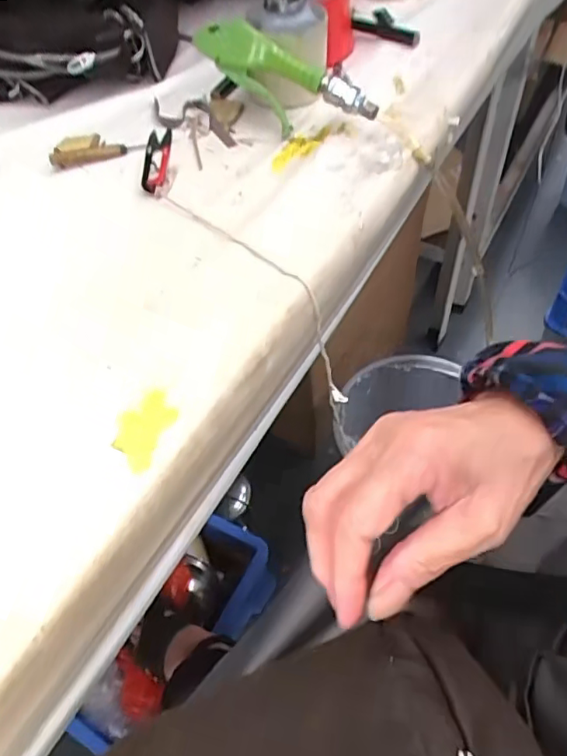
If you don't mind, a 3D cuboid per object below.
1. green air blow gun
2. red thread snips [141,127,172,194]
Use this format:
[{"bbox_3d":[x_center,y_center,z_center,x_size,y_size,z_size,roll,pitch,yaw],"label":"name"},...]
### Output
[{"bbox_3d":[-0.009,-0.263,0.510,0.186,0.068,0.052,35,65,26],"label":"green air blow gun"},{"bbox_3d":[-0.114,-0.197,0.522,0.021,0.007,0.096,-5,54,2],"label":"red thread snips"}]

